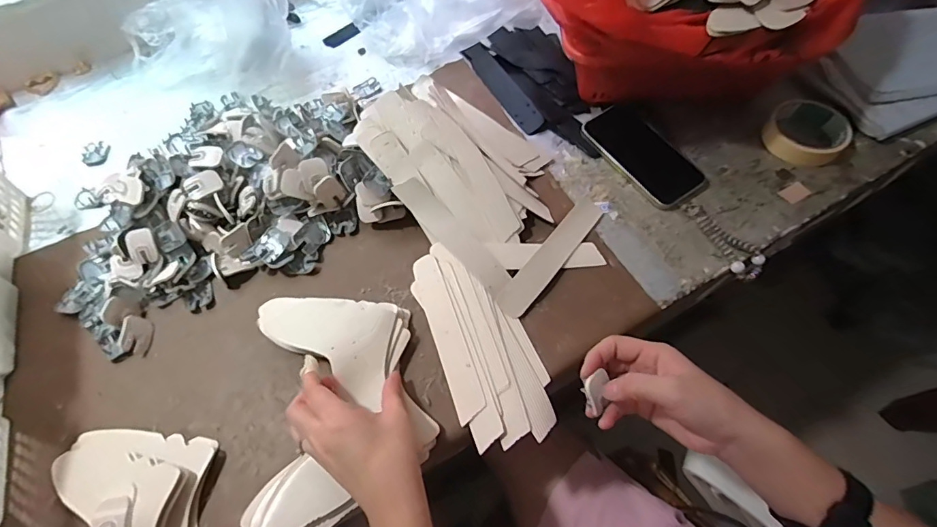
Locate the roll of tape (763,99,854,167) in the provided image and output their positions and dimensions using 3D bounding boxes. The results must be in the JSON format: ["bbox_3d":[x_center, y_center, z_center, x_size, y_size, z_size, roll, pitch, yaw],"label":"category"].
[{"bbox_3d":[0.437,-0.171,0.594,0.093,0.029,0.100,-1,61,2],"label":"roll of tape"}]

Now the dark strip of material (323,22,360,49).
[{"bbox_3d":[-0.203,-0.365,0.741,0.068,0.017,0.016,-12,58,26],"label":"dark strip of material"}]

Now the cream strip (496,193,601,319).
[{"bbox_3d":[0.098,-0.012,0.532,0.034,0.009,0.182,39,67,7],"label":"cream strip"}]

